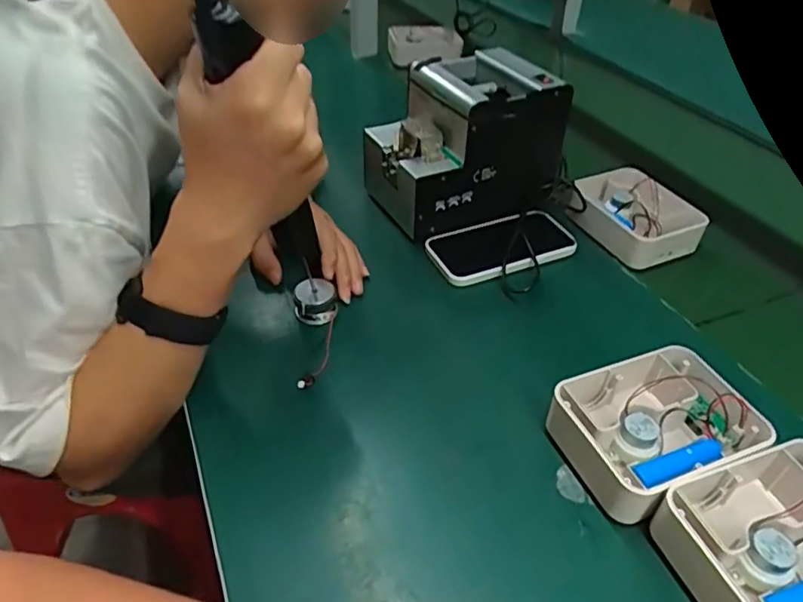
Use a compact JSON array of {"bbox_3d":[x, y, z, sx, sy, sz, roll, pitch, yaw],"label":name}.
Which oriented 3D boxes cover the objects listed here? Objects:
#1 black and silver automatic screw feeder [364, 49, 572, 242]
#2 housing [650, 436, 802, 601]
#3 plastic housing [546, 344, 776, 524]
[{"bbox_3d":[0.063,-0.173,0.640,0.171,0.147,0.136,-18,44,-22],"label":"black and silver automatic screw feeder"},{"bbox_3d":[0.231,0.149,0.360,0.130,0.045,0.100,-14,43,-16],"label":"housing"},{"bbox_3d":[0.181,0.092,0.425,0.142,0.047,0.101,-16,44,-18],"label":"plastic housing"}]

